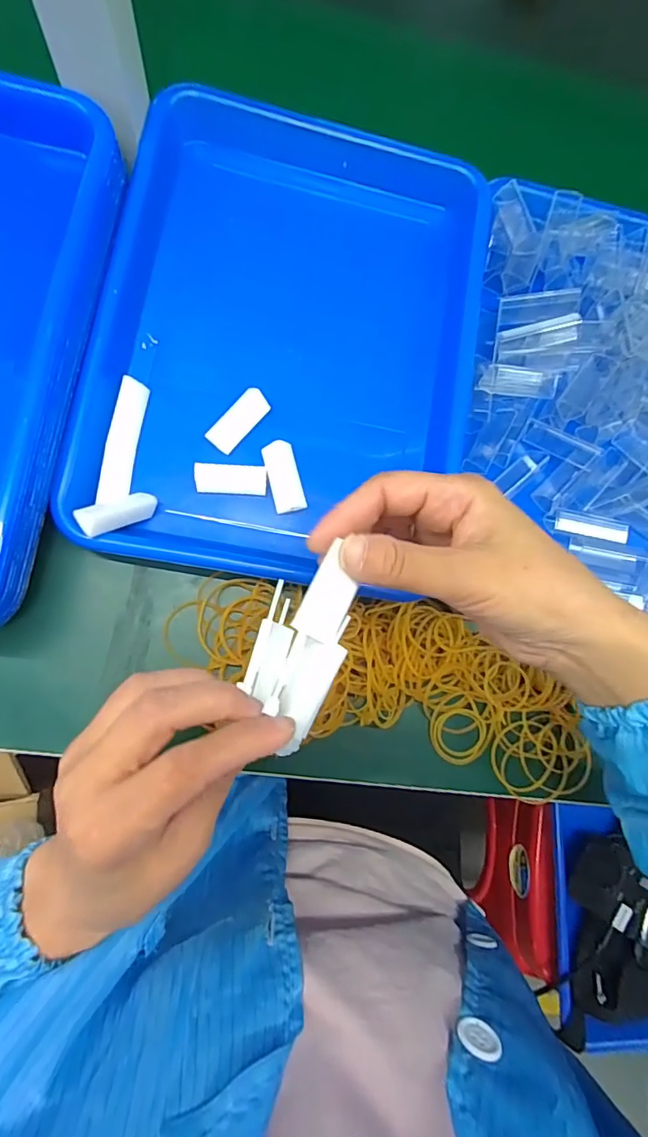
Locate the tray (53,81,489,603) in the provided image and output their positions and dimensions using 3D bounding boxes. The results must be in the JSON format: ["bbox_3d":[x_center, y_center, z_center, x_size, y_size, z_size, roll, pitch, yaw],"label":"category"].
[{"bbox_3d":[-0.021,-0.154,0.357,0.245,0.057,0.330,10,80,-6],"label":"tray"}]

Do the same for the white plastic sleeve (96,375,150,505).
[{"bbox_3d":[-0.132,-0.081,0.327,0.012,0.023,0.084,1,81,37],"label":"white plastic sleeve"}]

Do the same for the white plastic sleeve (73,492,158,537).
[{"bbox_3d":[-0.128,-0.035,0.309,0.048,0.013,0.020,-29,88,-42],"label":"white plastic sleeve"}]

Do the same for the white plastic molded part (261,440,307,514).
[{"bbox_3d":[-0.027,-0.062,0.337,0.021,0.004,0.047,-13,83,-10],"label":"white plastic molded part"}]

